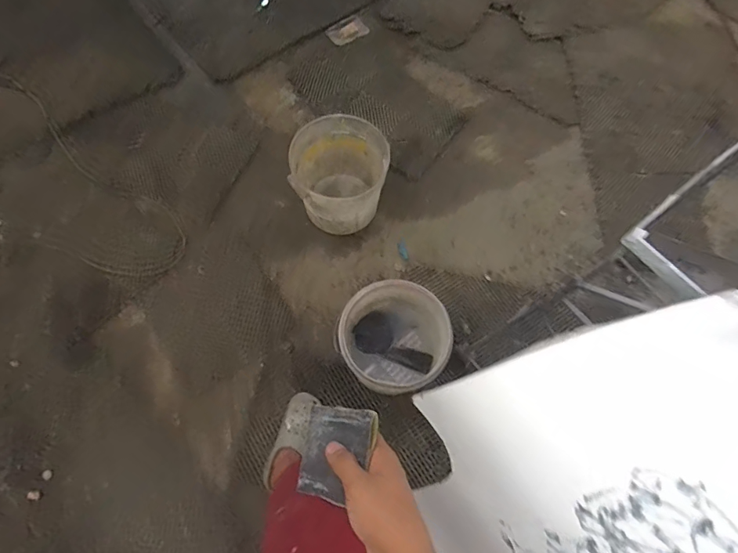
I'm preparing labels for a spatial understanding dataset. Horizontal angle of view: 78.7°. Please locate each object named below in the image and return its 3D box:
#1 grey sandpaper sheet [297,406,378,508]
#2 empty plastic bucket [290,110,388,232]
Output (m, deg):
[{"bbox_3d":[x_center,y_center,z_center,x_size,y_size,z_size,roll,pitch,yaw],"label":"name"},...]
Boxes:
[{"bbox_3d":[-0.036,0.186,0.477,0.010,0.107,0.092,28,63,-34],"label":"grey sandpaper sheet"},{"bbox_3d":[-0.099,-0.334,1.583,0.311,0.306,0.326,1,69,-3],"label":"empty plastic bucket"}]

